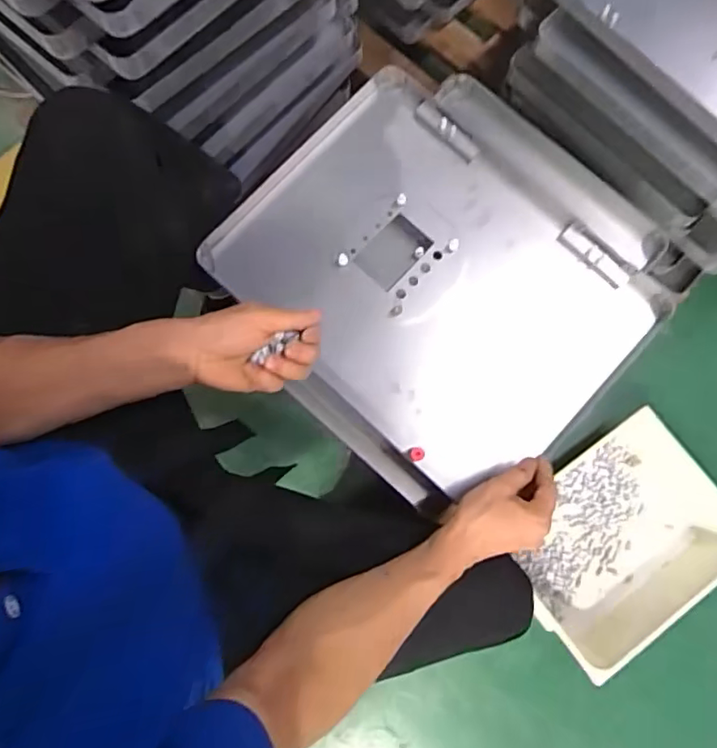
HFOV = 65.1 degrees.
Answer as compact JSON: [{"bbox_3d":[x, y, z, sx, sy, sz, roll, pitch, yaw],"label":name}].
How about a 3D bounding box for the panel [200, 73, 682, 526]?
[{"bbox_3d":[0.103,-0.119,0.684,0.462,0.056,0.453,43,83,2],"label":"panel"}]

